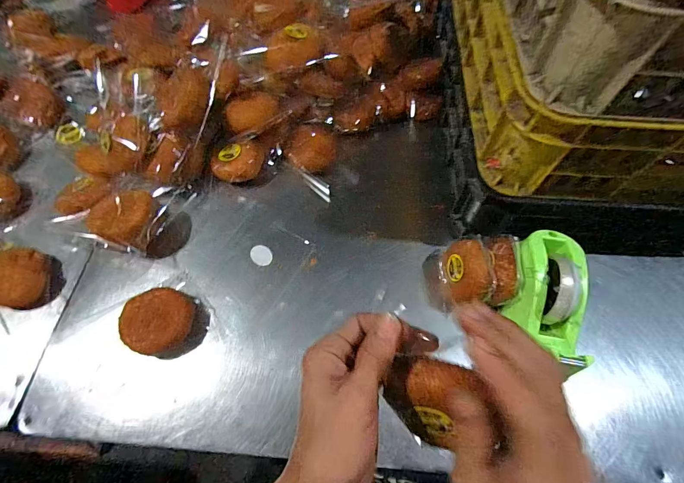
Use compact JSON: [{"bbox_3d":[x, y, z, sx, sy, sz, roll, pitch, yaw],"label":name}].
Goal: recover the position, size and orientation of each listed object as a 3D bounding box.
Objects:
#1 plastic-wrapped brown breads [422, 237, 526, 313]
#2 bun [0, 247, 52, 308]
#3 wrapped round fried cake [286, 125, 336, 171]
[{"bbox_3d":[0.187,0.048,0.504,0.113,0.091,0.102,1,64,1],"label":"plastic-wrapped brown breads"},{"bbox_3d":[-0.495,0.050,0.521,0.090,0.039,0.084,0,64,1],"label":"bun"},{"bbox_3d":[-0.053,-0.172,0.640,0.076,0.040,0.082,0,64,1],"label":"wrapped round fried cake"}]

